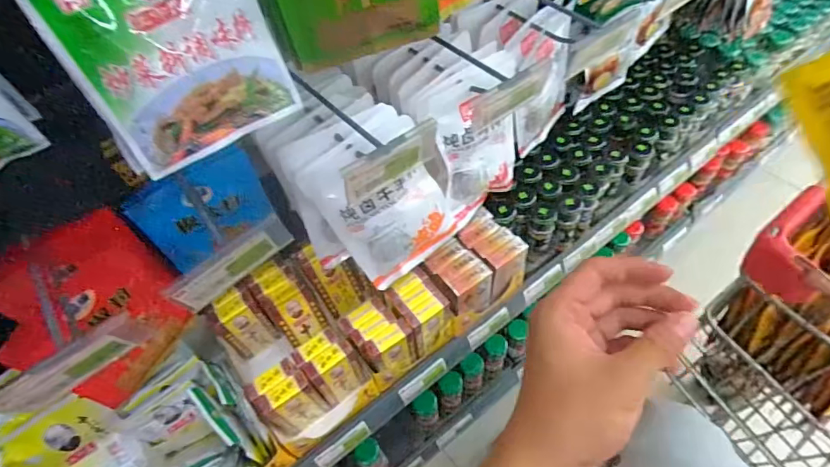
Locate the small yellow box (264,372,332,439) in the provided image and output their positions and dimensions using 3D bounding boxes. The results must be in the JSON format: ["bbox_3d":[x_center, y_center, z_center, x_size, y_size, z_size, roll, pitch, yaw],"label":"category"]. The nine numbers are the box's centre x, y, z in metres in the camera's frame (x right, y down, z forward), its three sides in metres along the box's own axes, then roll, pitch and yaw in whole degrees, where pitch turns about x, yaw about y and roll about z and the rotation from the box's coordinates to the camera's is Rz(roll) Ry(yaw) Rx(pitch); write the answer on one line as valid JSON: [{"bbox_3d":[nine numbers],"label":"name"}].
[{"bbox_3d":[-0.148,0.216,0.576,0.062,0.103,0.026,-31,58,-17],"label":"small yellow box"}]

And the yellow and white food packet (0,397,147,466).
[{"bbox_3d":[-0.384,0.272,0.535,0.111,0.165,0.019,-28,21,-22],"label":"yellow and white food packet"}]

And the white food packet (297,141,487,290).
[{"bbox_3d":[-0.017,-0.040,0.495,0.157,0.179,0.032,-34,40,-4],"label":"white food packet"}]

